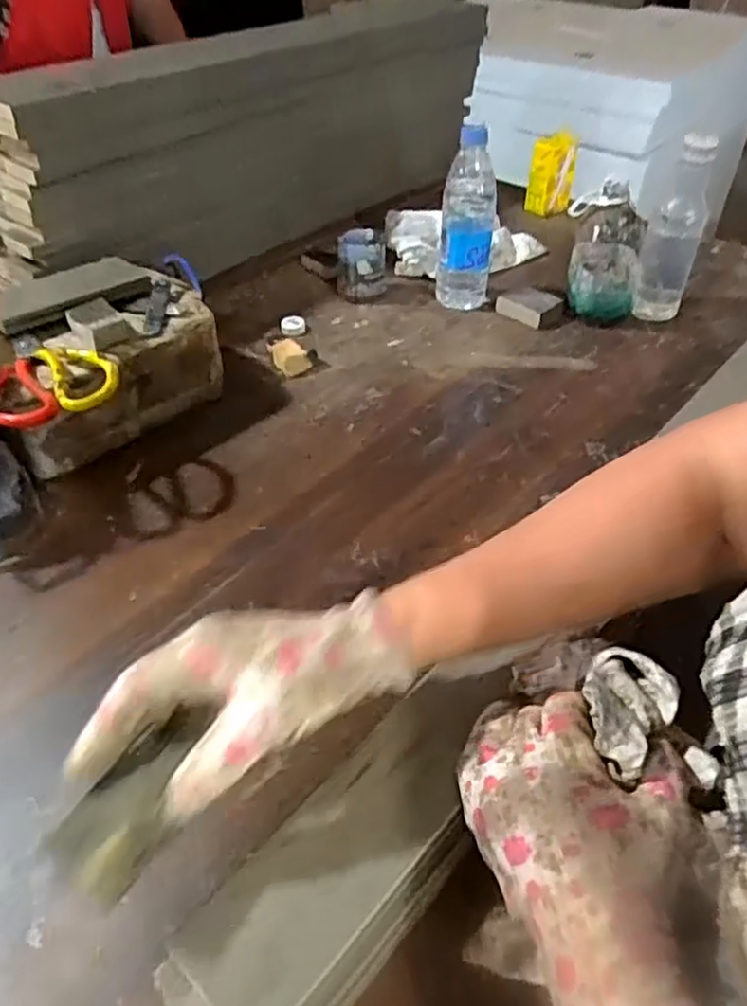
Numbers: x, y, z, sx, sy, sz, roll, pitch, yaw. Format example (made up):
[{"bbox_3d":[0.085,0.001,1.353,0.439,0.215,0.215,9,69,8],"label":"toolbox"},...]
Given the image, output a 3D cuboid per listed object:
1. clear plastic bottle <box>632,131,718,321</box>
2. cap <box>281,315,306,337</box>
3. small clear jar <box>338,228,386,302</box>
[{"bbox_3d":[0.364,-0.327,0.851,0.063,0.206,0.058,19,47,18],"label":"clear plastic bottle"},{"bbox_3d":[-0.100,-0.221,0.875,0.030,0.018,0.030,1,44,-1],"label":"cap"},{"bbox_3d":[-0.014,-0.310,0.922,0.067,0.075,0.057,1,44,-1],"label":"small clear jar"}]

